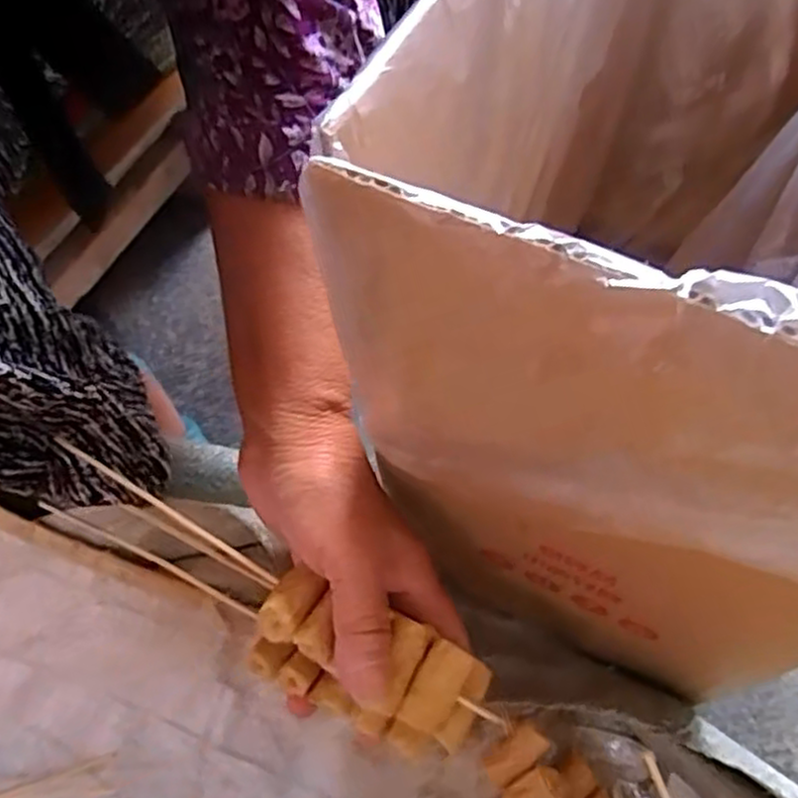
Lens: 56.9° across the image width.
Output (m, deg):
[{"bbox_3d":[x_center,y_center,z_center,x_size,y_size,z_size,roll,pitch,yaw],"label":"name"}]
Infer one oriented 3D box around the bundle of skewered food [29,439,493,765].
[{"bbox_3d":[-0.059,0.090,0.324,0.206,0.053,0.048,31,68,3],"label":"bundle of skewered food"}]

